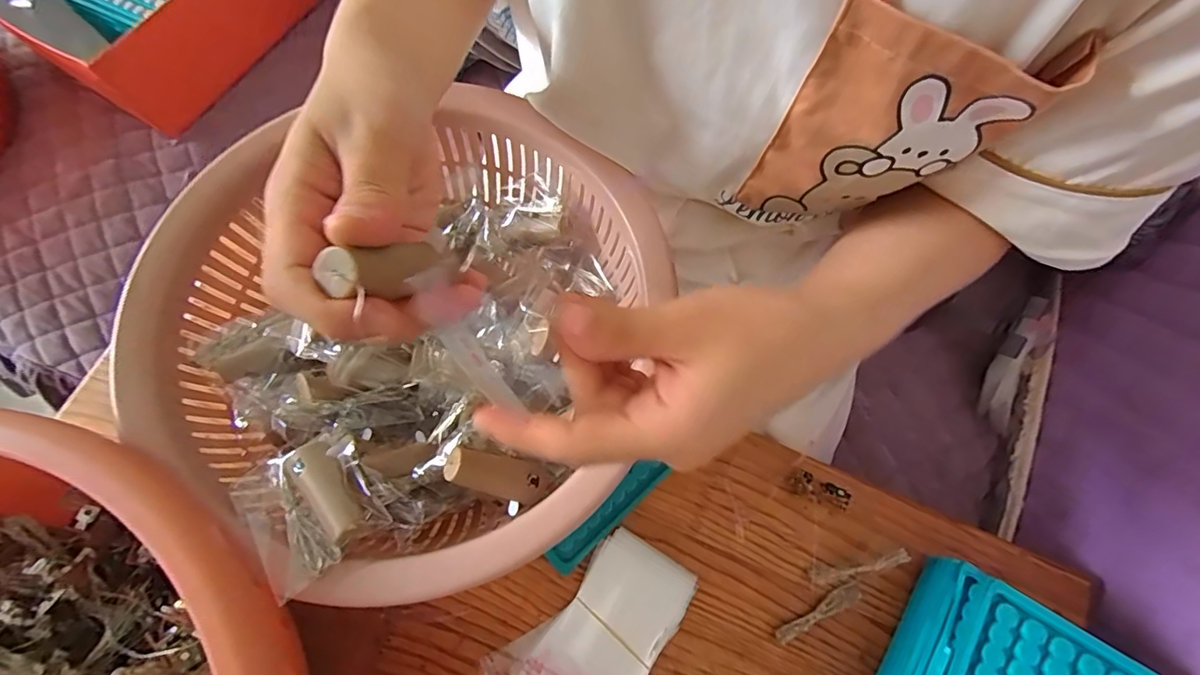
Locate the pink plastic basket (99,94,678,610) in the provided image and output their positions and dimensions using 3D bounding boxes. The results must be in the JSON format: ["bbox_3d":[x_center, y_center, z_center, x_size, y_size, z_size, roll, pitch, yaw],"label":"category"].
[{"bbox_3d":[-0.102,-0.011,0.304,0.268,0.081,0.282,15,72,4],"label":"pink plastic basket"}]

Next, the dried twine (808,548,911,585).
[{"bbox_3d":[0.166,0.147,0.331,0.060,0.007,0.012,-25,72,20],"label":"dried twine"}]

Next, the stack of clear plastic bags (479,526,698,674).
[{"bbox_3d":[-0.007,0.192,0.327,0.084,0.012,0.136,33,75,10],"label":"stack of clear plastic bags"}]

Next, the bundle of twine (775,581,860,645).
[{"bbox_3d":[0.140,0.176,0.334,0.061,0.010,0.013,-23,74,-8],"label":"bundle of twine"}]

